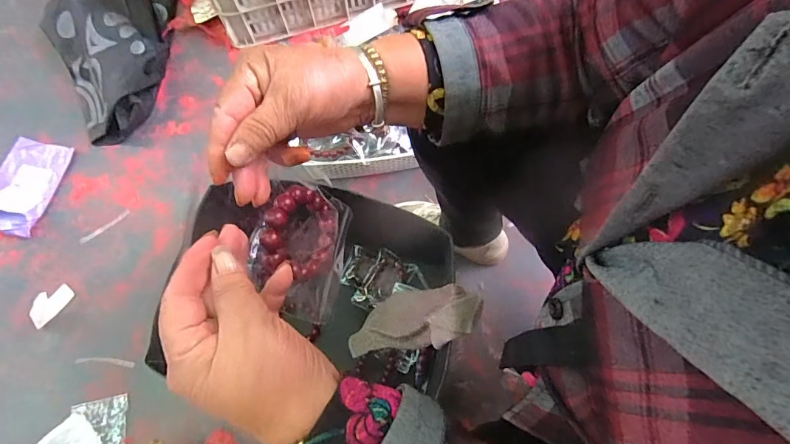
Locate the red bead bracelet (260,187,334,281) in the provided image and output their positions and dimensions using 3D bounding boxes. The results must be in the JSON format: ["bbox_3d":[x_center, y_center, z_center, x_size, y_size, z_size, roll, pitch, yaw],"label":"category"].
[{"bbox_3d":[-0.072,0.008,0.327,0.011,0.090,0.066,7,82,17],"label":"red bead bracelet"}]

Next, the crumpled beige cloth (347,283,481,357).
[{"bbox_3d":[0.023,0.152,0.666,0.062,0.239,0.097,14,63,-40],"label":"crumpled beige cloth"}]

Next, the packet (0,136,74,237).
[{"bbox_3d":[-0.789,-0.083,0.882,0.141,0.030,0.203,12,70,6],"label":"packet"}]

